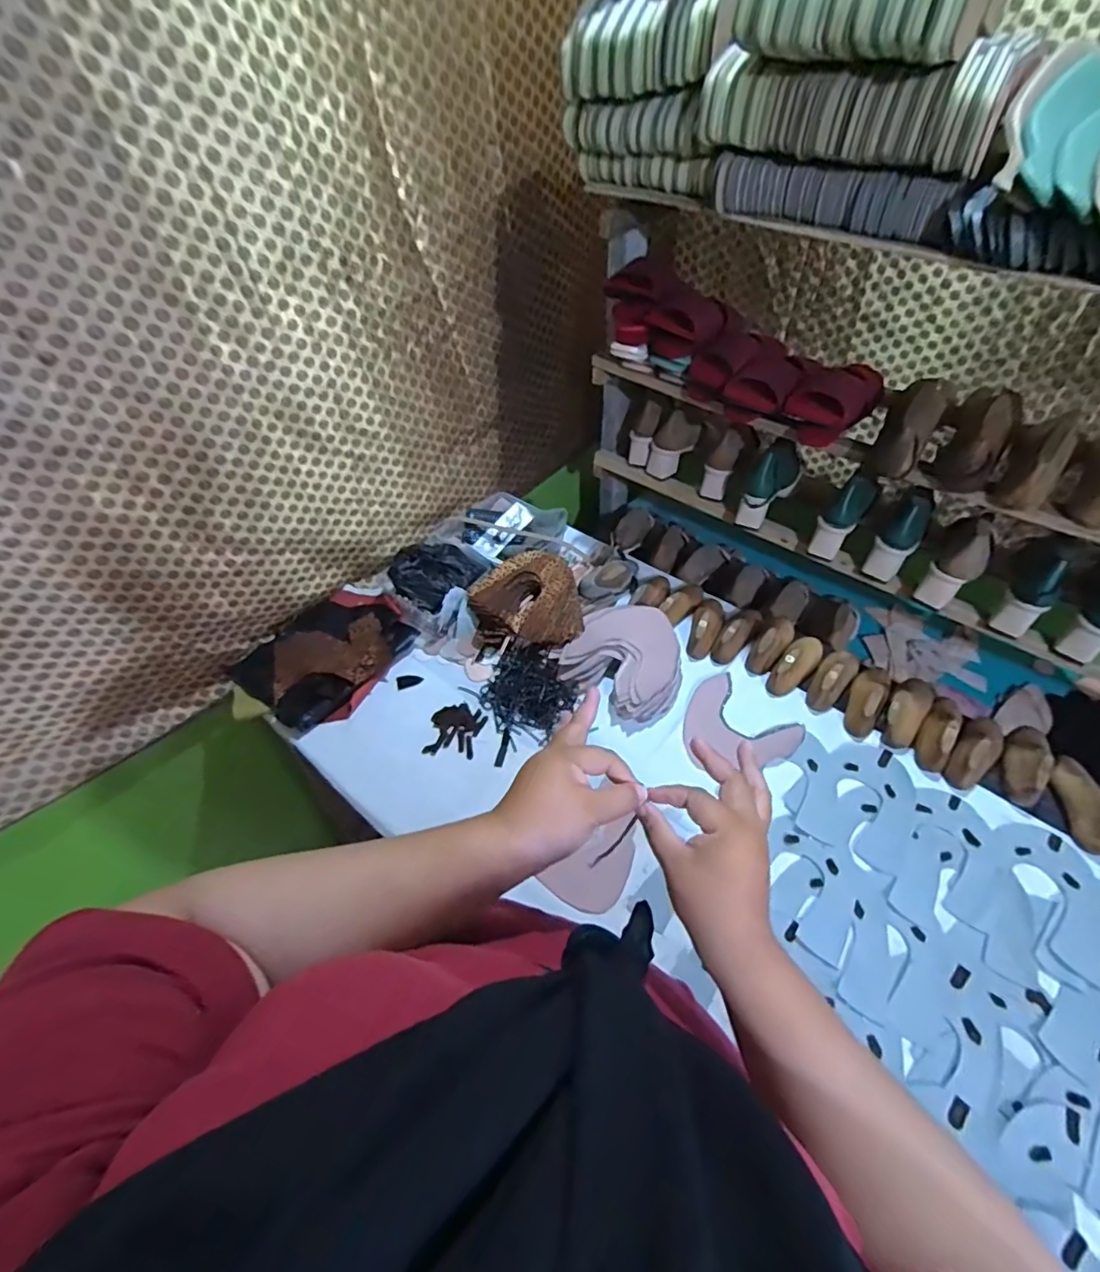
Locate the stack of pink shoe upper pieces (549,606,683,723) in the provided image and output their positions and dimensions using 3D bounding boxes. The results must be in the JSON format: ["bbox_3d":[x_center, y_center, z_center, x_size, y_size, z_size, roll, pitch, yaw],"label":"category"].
[{"bbox_3d":[0.127,0.035,0.922,0.195,0.058,0.192,27,55,24],"label":"stack of pink shoe upper pieces"}]

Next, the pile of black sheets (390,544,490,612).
[{"bbox_3d":[-0.200,-0.118,1.008,0.160,0.067,0.130,-25,51,-19],"label":"pile of black sheets"}]

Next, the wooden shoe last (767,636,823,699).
[{"bbox_3d":[0.405,0.040,0.914,0.054,0.053,0.138,30,56,26],"label":"wooden shoe last"}]

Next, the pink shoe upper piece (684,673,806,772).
[{"bbox_3d":[0.278,0.143,0.861,0.159,0.009,0.165,-1,48,2],"label":"pink shoe upper piece"}]

